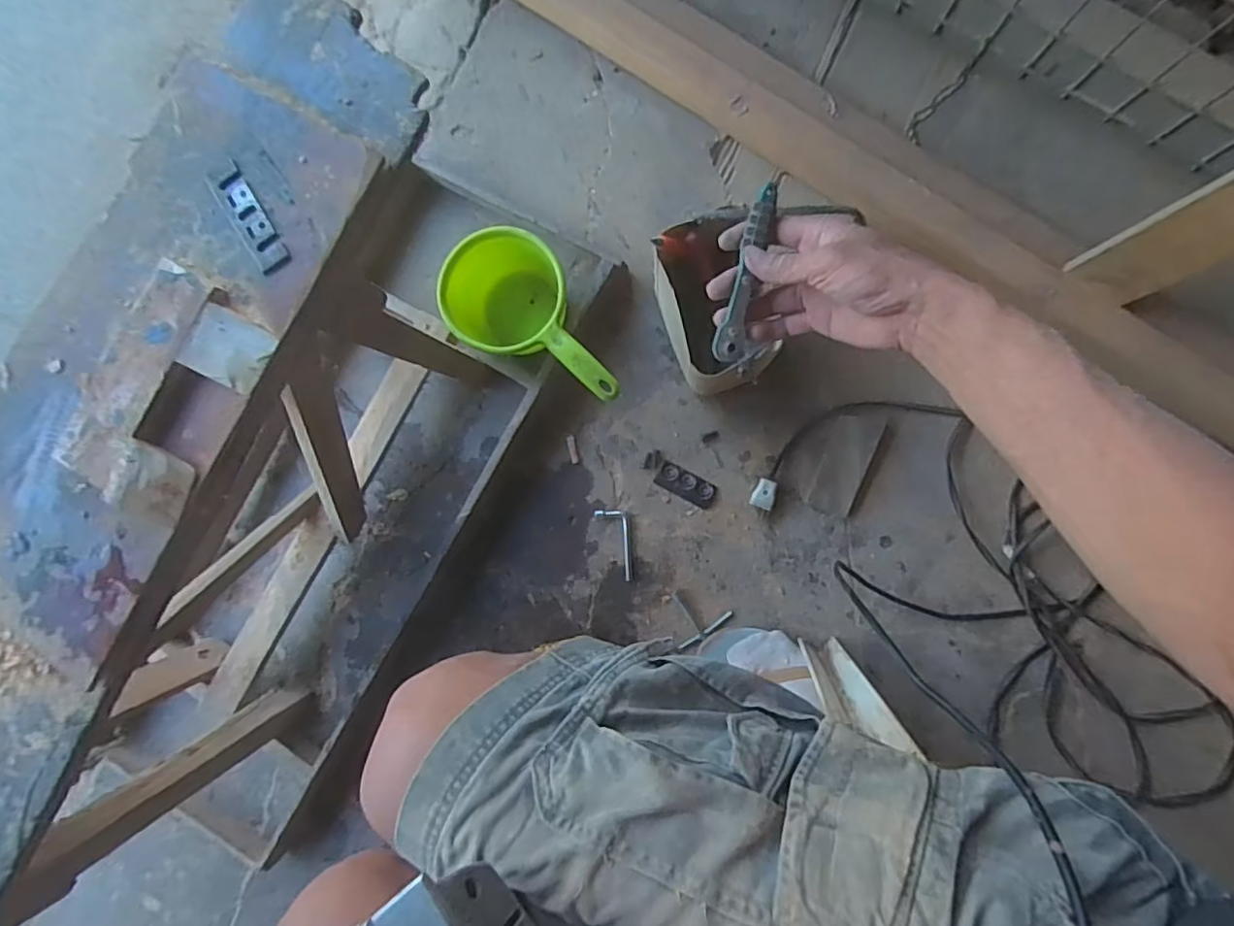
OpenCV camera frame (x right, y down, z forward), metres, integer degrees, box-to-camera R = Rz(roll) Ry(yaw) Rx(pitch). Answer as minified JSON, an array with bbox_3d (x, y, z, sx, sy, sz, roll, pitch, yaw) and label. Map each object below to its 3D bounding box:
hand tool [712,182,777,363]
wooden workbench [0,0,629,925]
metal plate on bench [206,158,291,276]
[{"bbox_3d":[0.104,-0.154,0.497,0.027,0.010,0.142,12,100,6],"label":"hand tool"},{"bbox_3d":[-0.387,0.077,0.659,0.314,0.457,0.913,30,94,5],"label":"wooden workbench"},{"bbox_3d":[-0.257,-0.171,0.426,0.024,0.007,0.080,-33,87,6],"label":"metal plate on bench"}]

